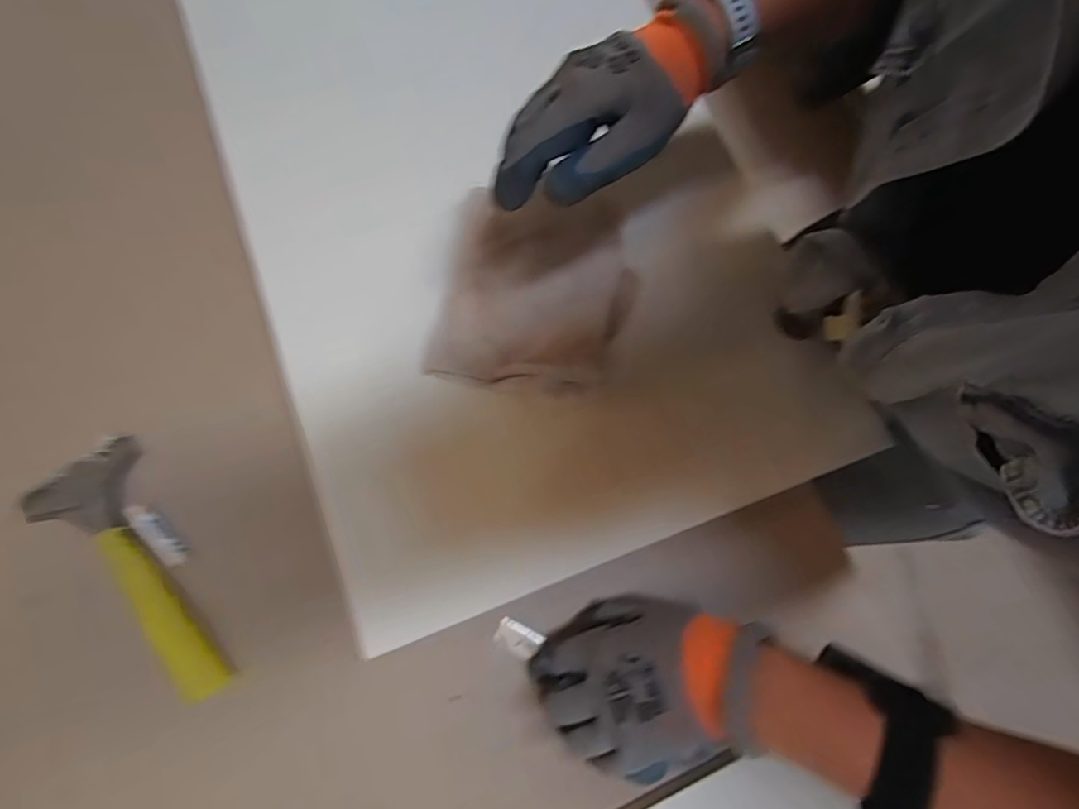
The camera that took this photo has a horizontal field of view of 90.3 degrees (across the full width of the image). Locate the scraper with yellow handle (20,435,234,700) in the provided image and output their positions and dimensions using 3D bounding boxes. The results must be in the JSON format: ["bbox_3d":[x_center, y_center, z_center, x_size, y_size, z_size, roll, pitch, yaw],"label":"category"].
[{"bbox_3d":[-0.299,0.125,0.391,0.089,0.019,0.206,-36,79,-9],"label":"scraper with yellow handle"}]

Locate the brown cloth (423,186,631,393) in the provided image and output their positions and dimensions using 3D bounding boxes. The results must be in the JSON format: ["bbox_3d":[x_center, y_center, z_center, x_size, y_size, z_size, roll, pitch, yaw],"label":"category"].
[{"bbox_3d":[-0.003,-0.098,0.441,0.143,0.024,0.177,10,76,2],"label":"brown cloth"}]

